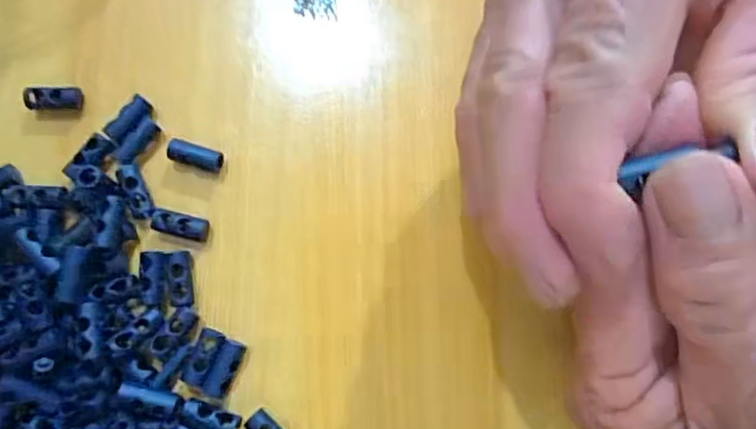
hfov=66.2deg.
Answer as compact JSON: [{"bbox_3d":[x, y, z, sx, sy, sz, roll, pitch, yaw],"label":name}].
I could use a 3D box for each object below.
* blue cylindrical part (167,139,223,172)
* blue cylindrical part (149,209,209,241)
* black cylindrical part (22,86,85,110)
[{"bbox_3d":[-0.063,-0.020,0.202,0.020,0.007,0.008,16,80,4],"label":"blue cylindrical part"},{"bbox_3d":[-0.067,0.004,0.196,0.019,0.006,0.008,13,80,4],"label":"blue cylindrical part"},{"bbox_3d":[-0.115,-0.041,0.207,0.019,0.006,0.008,-2,79,1],"label":"black cylindrical part"}]

